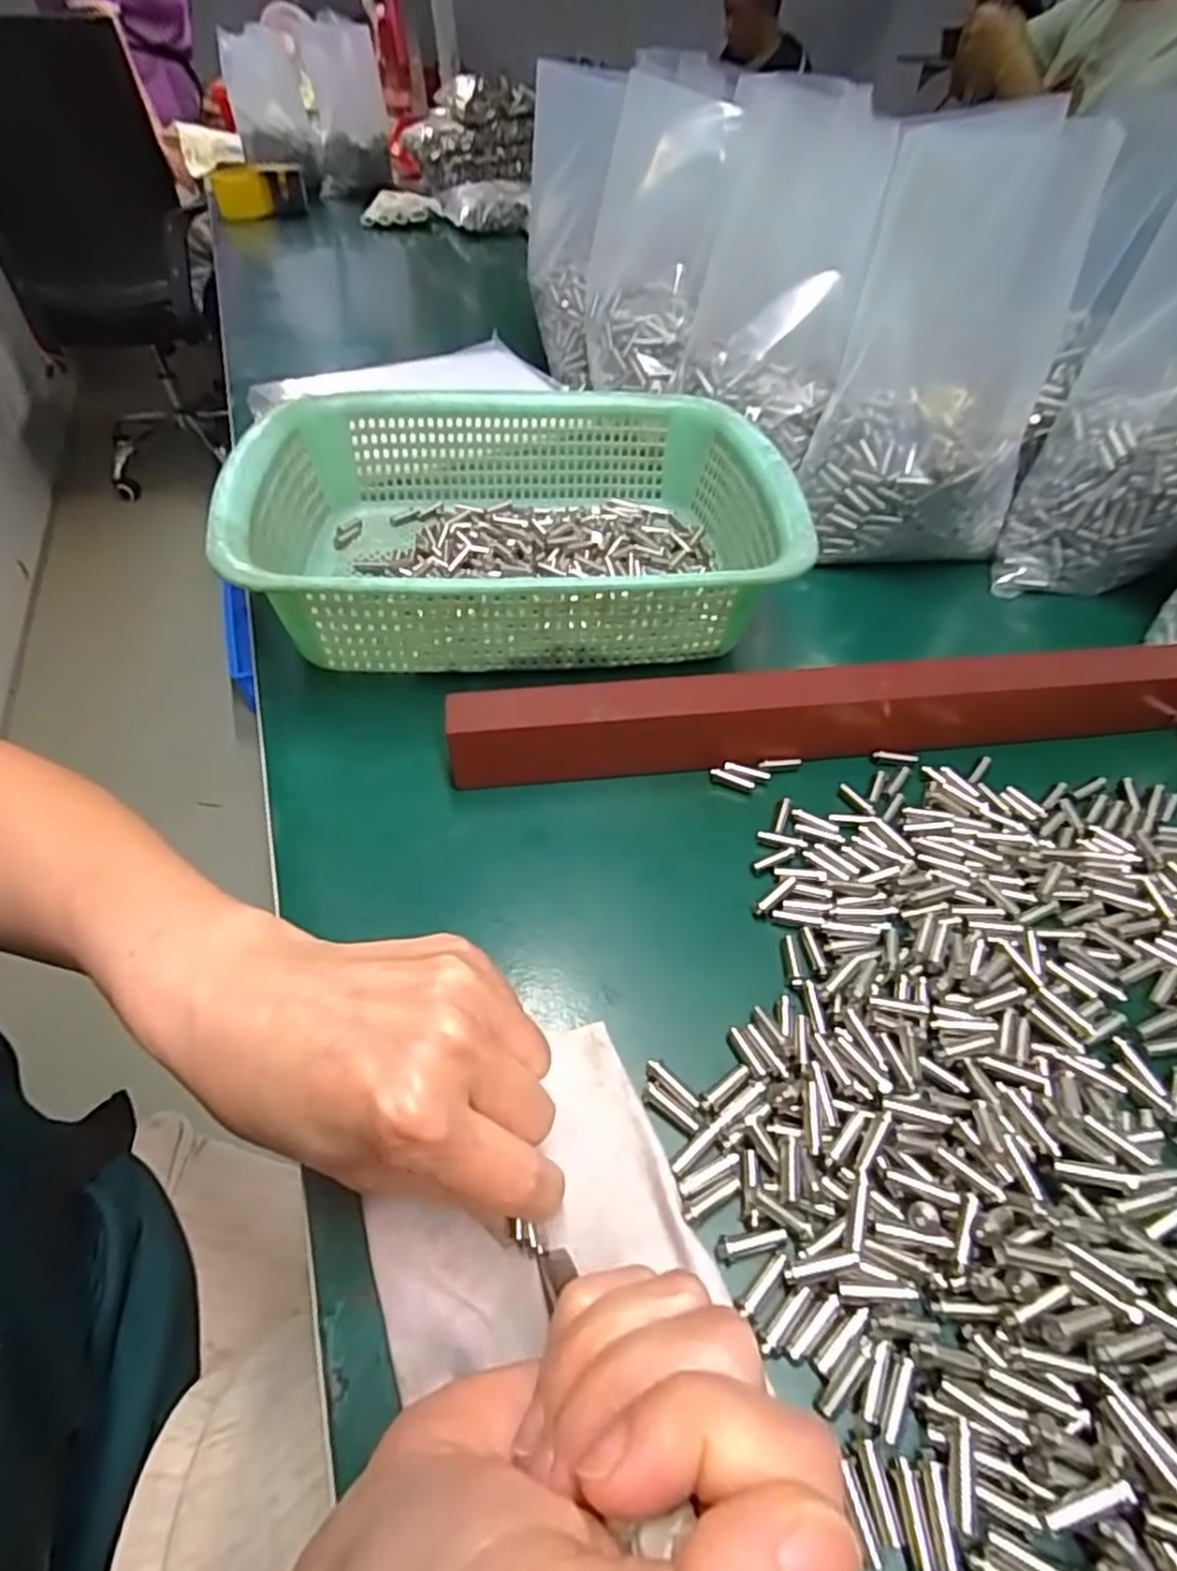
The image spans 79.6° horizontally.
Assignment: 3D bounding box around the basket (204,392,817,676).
[{"bbox_3d":[-0.036,-0.157,0.403,0.291,0.080,0.217,-6,49,-5],"label":"basket"}]

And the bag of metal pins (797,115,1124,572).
[{"bbox_3d":[0.206,-0.244,0.416,0.121,0.204,0.090,19,48,18],"label":"bag of metal pins"}]

